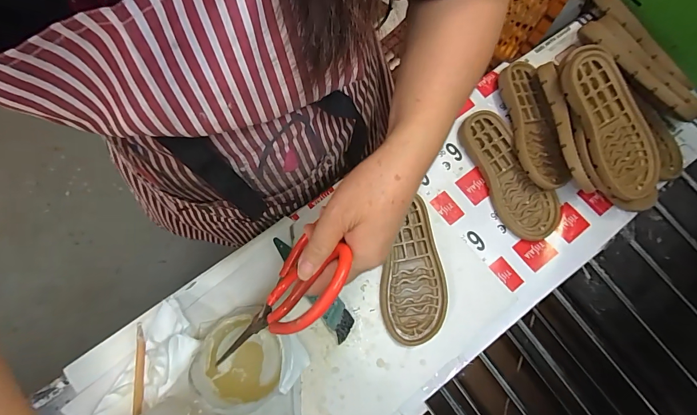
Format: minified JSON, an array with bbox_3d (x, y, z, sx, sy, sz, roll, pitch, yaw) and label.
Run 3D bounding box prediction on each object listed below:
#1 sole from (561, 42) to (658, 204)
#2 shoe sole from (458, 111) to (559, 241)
[{"bbox_3d":[0.301,-0.098,0.411,0.074,0.018,0.178,-24,90,-6],"label":"sole"},{"bbox_3d":[0.199,-0.042,0.445,0.068,0.015,0.170,-25,78,-6],"label":"shoe sole"}]

